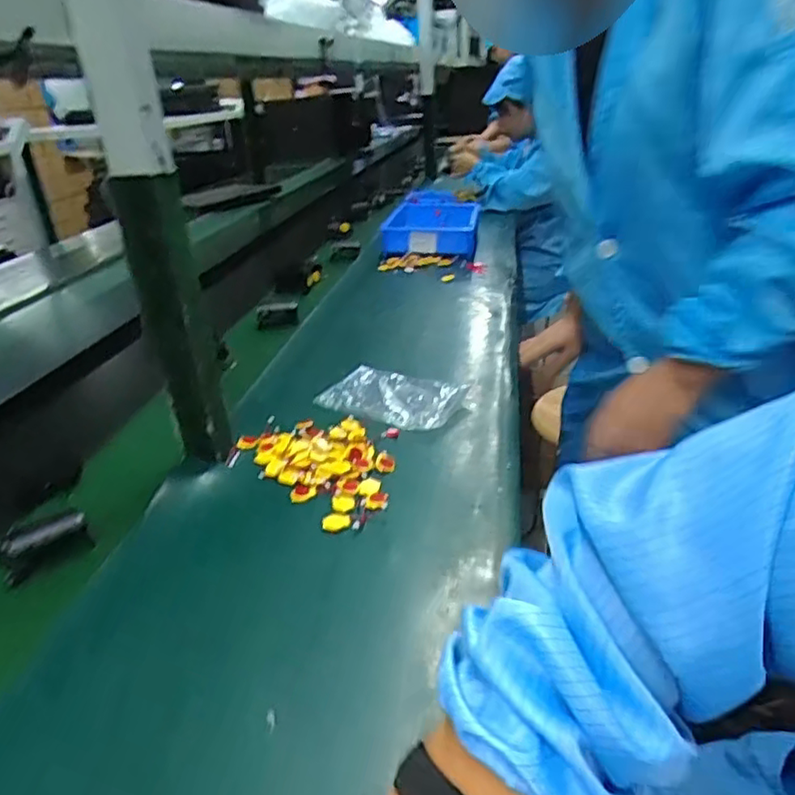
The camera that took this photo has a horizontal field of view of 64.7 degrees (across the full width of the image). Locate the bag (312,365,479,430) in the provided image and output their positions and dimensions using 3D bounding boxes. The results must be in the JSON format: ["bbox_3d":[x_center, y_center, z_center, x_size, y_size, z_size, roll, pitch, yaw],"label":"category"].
[{"bbox_3d":[-0.002,-0.001,0.806,0.182,0.028,0.139,10,30,25],"label":"bag"}]

